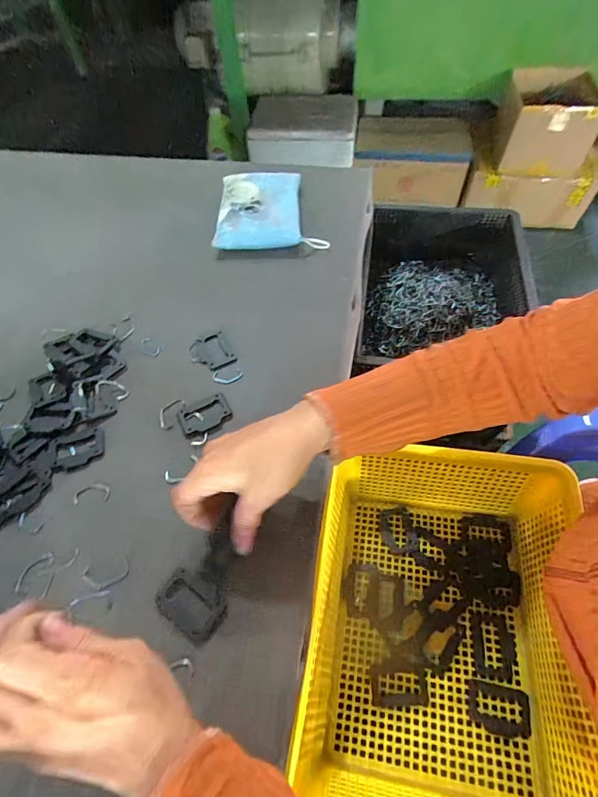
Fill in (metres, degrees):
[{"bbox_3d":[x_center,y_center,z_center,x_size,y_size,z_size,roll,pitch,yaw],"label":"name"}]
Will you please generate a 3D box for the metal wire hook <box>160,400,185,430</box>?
[{"bbox_3d":[-0.132,0.015,0.403,0.023,0.004,0.036,15,59,12],"label":"metal wire hook"}]

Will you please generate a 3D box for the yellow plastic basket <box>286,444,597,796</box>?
[{"bbox_3d":[0.128,0.204,0.367,0.214,0.115,0.298,8,58,7],"label":"yellow plastic basket"}]

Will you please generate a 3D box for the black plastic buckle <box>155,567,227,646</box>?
[{"bbox_3d":[-0.085,0.163,0.313,0.054,0.004,0.040,29,62,19],"label":"black plastic buckle"}]

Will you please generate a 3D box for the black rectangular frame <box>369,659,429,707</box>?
[{"bbox_3d":[0.095,0.270,0.375,0.052,0.004,0.036,-3,57,2],"label":"black rectangular frame"}]

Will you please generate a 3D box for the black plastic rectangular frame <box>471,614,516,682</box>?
[{"bbox_3d":[0.190,0.240,0.384,0.036,0.004,0.054,5,58,7],"label":"black plastic rectangular frame"}]

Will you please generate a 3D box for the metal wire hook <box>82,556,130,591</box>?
[{"bbox_3d":[-0.162,0.146,0.329,0.040,0.004,0.022,-14,58,-7],"label":"metal wire hook"}]

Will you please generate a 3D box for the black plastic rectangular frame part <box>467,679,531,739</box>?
[{"bbox_3d":[0.181,0.281,0.358,0.051,0.006,0.036,9,58,9],"label":"black plastic rectangular frame part"}]

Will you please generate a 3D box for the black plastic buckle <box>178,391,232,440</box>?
[{"bbox_3d":[-0.095,0.018,0.399,0.051,0.005,0.037,-26,60,-14],"label":"black plastic buckle"}]

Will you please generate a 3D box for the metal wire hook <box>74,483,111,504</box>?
[{"bbox_3d":[-0.189,0.086,0.362,0.033,0.004,0.018,-4,57,-1],"label":"metal wire hook"}]

